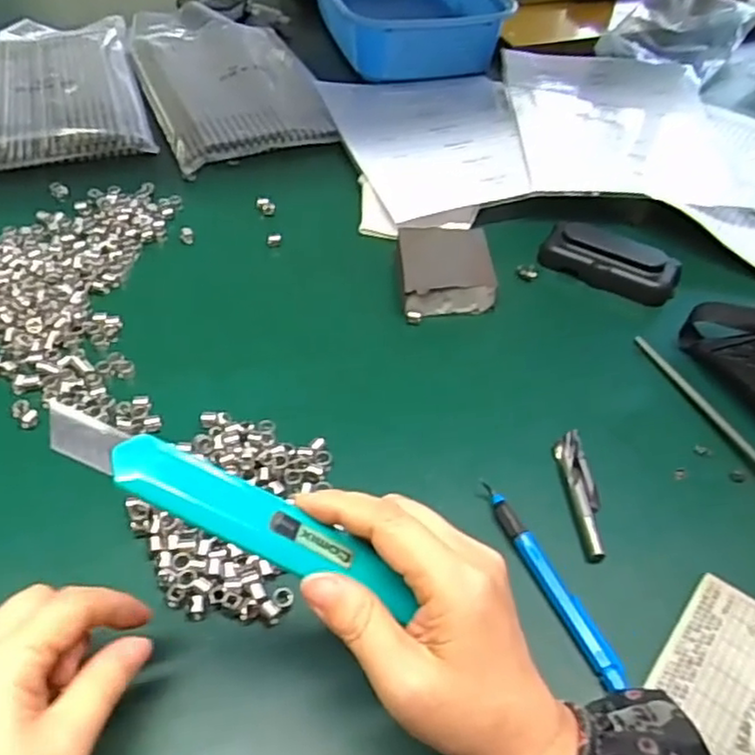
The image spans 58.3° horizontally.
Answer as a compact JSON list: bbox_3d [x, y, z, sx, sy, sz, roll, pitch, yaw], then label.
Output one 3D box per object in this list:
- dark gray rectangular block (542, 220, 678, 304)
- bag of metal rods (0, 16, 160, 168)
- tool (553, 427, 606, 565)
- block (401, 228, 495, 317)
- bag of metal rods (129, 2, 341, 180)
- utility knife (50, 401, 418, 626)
[{"bbox_3d":[0.182,-0.093,0.534,0.105,0.023,0.048,29,52,22],"label":"dark gray rectangular block"},{"bbox_3d":[-0.347,-0.310,0.713,0.180,0.019,0.298,-14,49,-15],"label":"bag of metal rods"},{"bbox_3d":[0.118,0.065,0.393,0.017,0.008,0.086,1,47,-2],"label":"tool"},{"bbox_3d":[0.053,-0.084,0.521,0.070,0.024,0.083,0,47,-3],"label":"block"},{"bbox_3d":[-0.168,-0.334,0.746,0.172,0.022,0.334,-16,50,-17],"label":"bag of metal rods"},{"bbox_3d":[-0.052,0.049,0.254,0.145,0.008,0.025,28,48,-9],"label":"utility knife"}]

